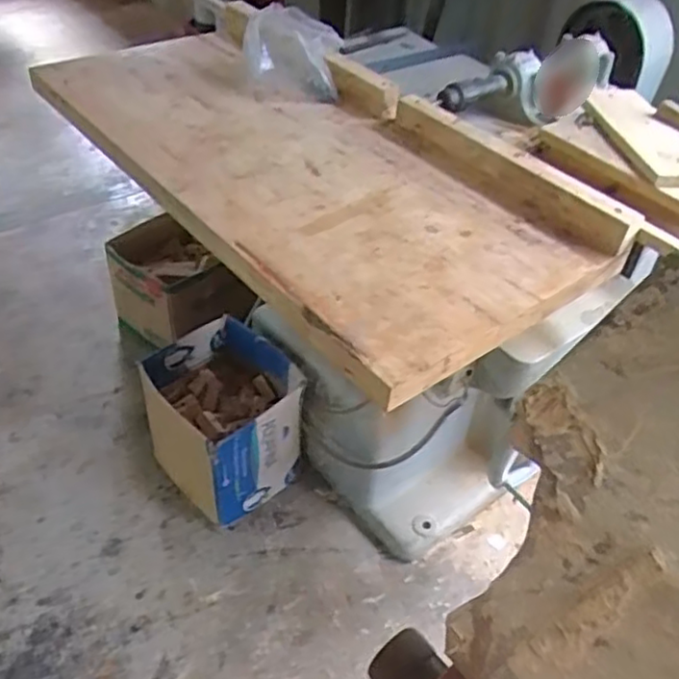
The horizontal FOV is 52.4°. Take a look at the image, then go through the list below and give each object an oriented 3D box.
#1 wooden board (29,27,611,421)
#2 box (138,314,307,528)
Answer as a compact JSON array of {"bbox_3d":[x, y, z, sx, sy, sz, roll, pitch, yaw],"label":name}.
[{"bbox_3d":[-0.097,-0.279,1.056,0.437,0.046,0.951,-28,53,-31],"label":"wooden board"},{"bbox_3d":[-0.244,0.174,1.512,0.279,0.302,0.297,-27,52,-31],"label":"box"}]

